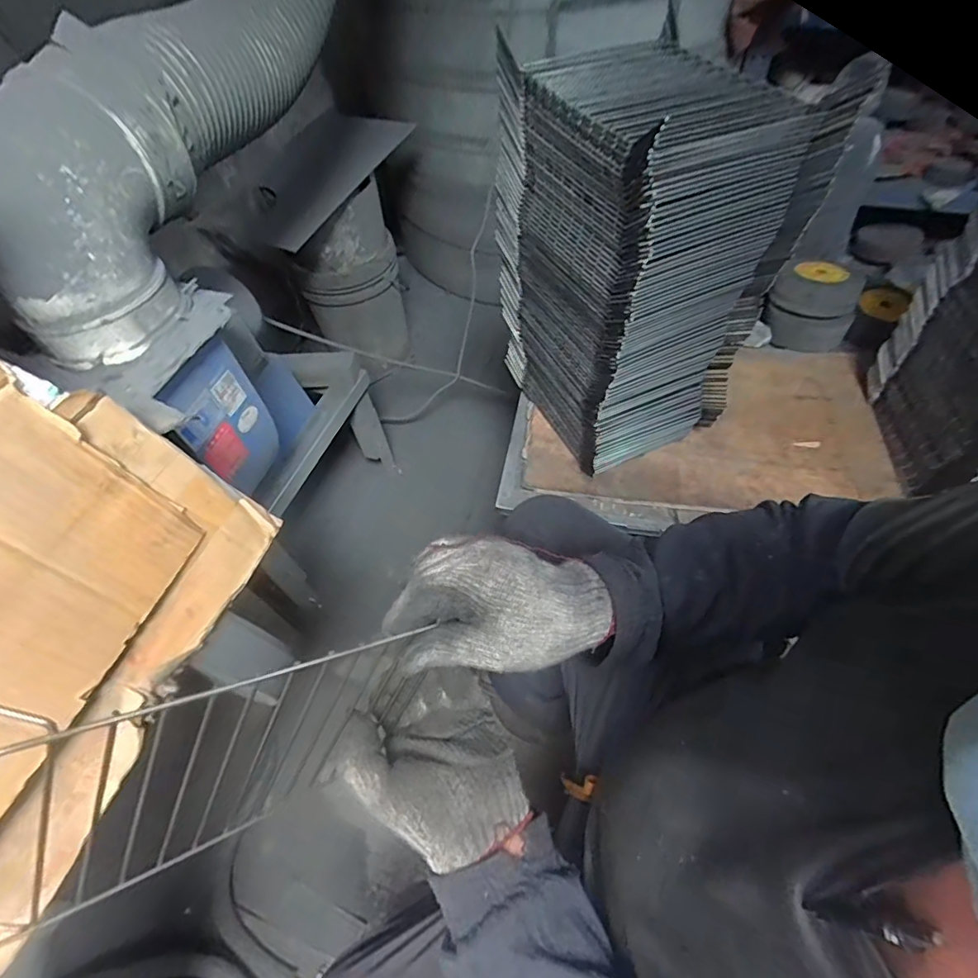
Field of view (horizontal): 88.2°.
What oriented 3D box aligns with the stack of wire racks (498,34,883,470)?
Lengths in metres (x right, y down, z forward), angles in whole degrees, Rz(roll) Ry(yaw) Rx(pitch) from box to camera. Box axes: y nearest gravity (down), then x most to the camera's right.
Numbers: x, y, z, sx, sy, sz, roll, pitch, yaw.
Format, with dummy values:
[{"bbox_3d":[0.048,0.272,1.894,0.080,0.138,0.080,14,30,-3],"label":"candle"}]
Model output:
[{"bbox_3d":[0.183,-0.278,0.666,0.239,0.429,0.269,-23,56,-12],"label":"stack of wire racks"}]

